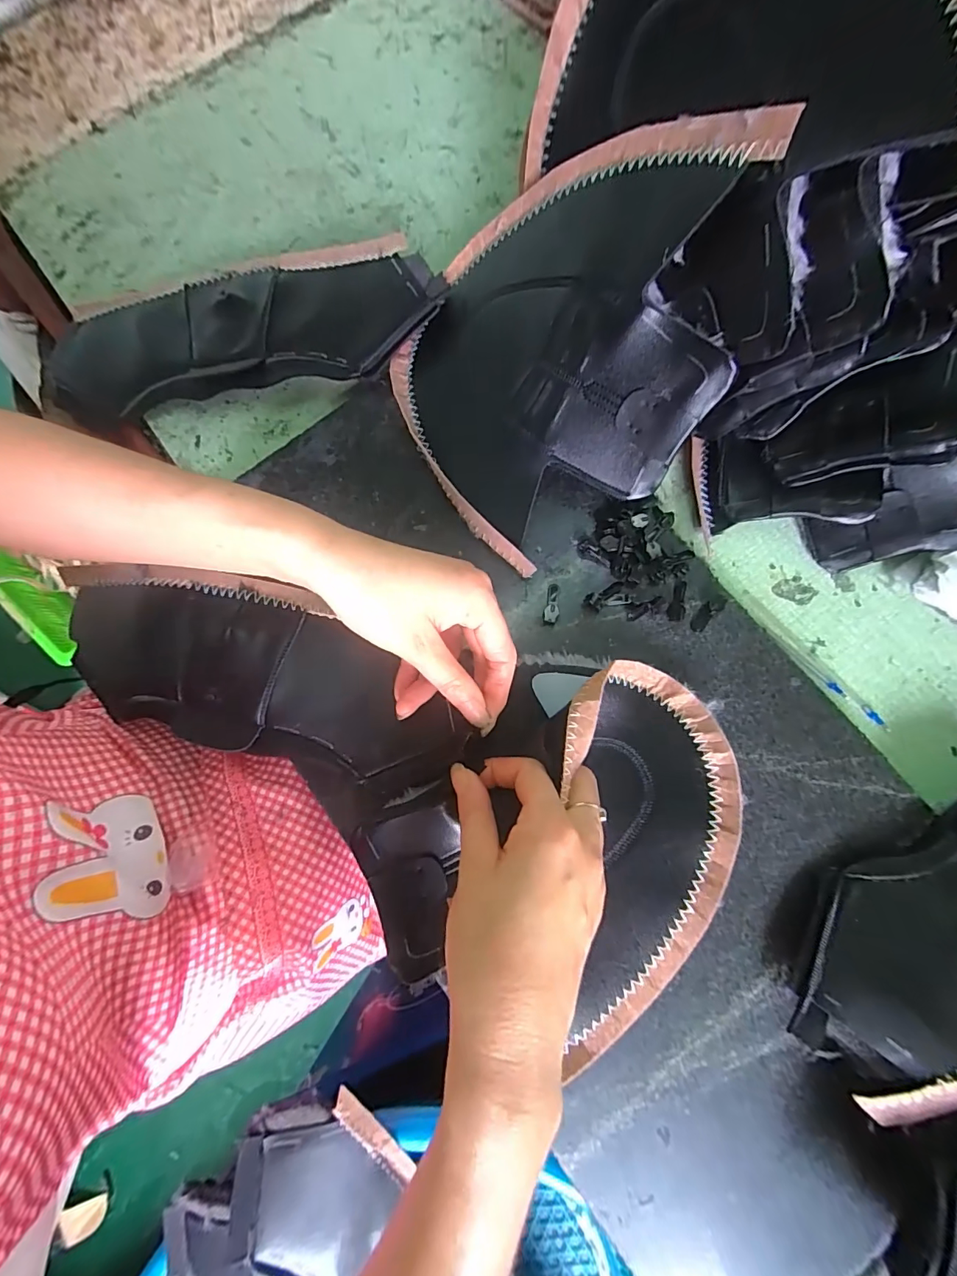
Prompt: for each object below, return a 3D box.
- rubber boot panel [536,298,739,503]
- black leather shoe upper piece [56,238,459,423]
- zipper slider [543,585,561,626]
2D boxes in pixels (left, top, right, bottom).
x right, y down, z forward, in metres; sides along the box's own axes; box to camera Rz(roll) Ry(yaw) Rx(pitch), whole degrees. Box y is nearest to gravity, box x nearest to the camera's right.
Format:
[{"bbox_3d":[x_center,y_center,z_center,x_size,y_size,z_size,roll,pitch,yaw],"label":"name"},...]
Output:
[{"bbox_3d":[0.085,-0.142,0.283,0.091,0.092,0.013,33,38,6],"label":"rubber boot panel"},{"bbox_3d":[-0.191,-0.241,0.365,0.322,0.015,0.108,-6,82,8],"label":"black leather shoe upper piece"},{"bbox_3d":[0.050,-0.023,0.316,0.010,0.004,0.029,7,79,3],"label":"zipper slider"}]

